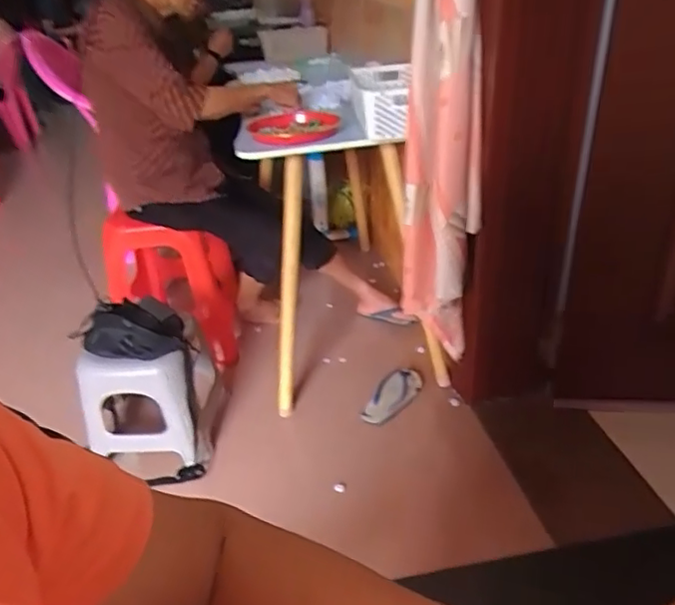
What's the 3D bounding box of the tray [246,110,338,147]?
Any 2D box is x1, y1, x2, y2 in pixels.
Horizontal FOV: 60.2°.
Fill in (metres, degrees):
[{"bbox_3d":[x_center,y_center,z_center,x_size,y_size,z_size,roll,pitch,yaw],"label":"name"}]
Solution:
[{"bbox_3d":[-0.103,-0.423,1.389,0.207,0.027,0.216,-5,33,-4],"label":"tray"}]

